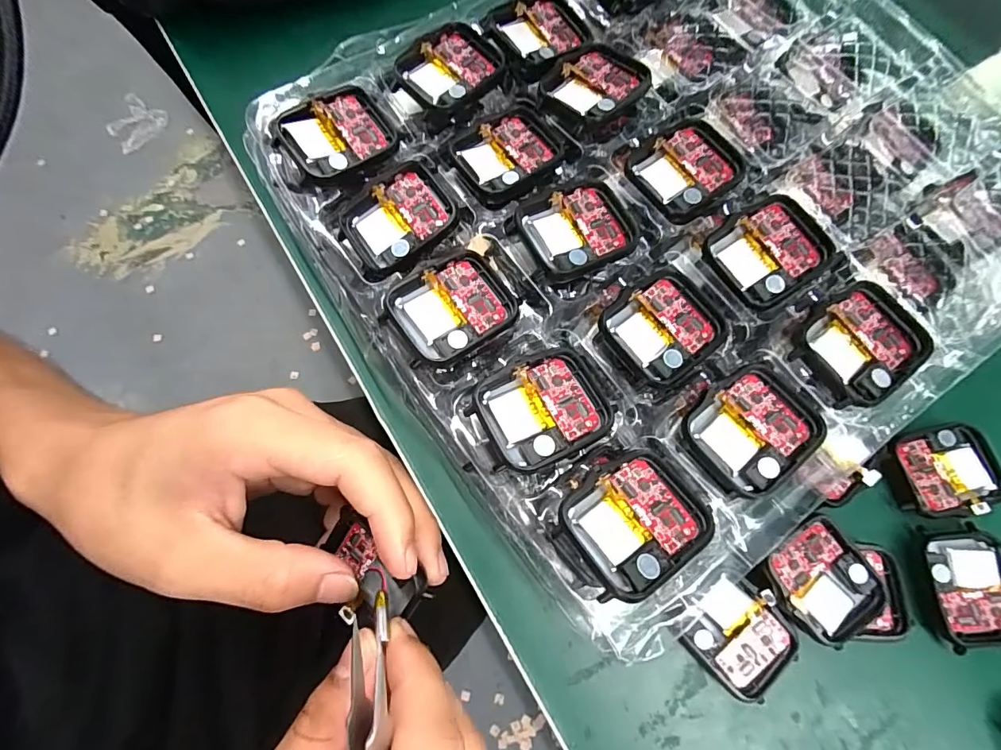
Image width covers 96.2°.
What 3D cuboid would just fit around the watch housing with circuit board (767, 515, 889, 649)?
[{"bbox_3d":[0.131,0.085,0.186,0.038,0.015,0.041,-32,77,-9],"label":"watch housing with circuit board"}]

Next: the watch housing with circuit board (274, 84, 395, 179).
[{"bbox_3d":[-0.069,-0.103,0.191,0.042,0.007,0.037,-32,77,-9],"label":"watch housing with circuit board"}]

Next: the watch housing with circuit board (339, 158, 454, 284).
[{"bbox_3d":[-0.042,-0.063,0.184,0.044,0.012,0.037,-33,77,-9],"label":"watch housing with circuit board"}]

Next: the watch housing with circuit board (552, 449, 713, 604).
[{"bbox_3d":[0.044,0.047,0.146,0.045,0.015,0.036,-33,77,-11],"label":"watch housing with circuit board"}]

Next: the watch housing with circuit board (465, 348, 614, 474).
[{"bbox_3d":[0.015,0.012,0.158,0.044,0.005,0.037,-26,76,-9],"label":"watch housing with circuit board"}]

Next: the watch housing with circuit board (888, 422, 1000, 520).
[{"bbox_3d":[0.202,0.043,0.203,0.046,0.008,0.038,-7,74,-3],"label":"watch housing with circuit board"}]

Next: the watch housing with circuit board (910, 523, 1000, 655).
[{"bbox_3d":[0.199,0.089,0.189,0.035,0.013,0.046,-4,74,-2],"label":"watch housing with circuit board"}]

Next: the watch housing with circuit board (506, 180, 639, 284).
[{"bbox_3d":[0.030,-0.058,0.180,0.045,0.007,0.039,-27,76,-8],"label":"watch housing with circuit board"}]

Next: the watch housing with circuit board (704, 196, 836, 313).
[{"bbox_3d":[0.109,-0.050,0.181,0.043,0.007,0.039,-33,77,-9],"label":"watch housing with circuit board"}]

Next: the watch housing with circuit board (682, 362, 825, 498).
[{"bbox_3d":[0.091,0.019,0.163,0.046,0.007,0.038,-35,78,-11],"label":"watch housing with circuit board"}]

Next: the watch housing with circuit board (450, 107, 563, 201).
[{"bbox_3d":[0.003,-0.097,0.196,0.041,0.005,0.039,-31,77,-9],"label":"watch housing with circuit board"}]

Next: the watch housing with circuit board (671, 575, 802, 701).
[{"bbox_3d":[0.097,0.106,0.186,0.037,0.013,0.043,-43,79,-11],"label":"watch housing with circuit board"}]

